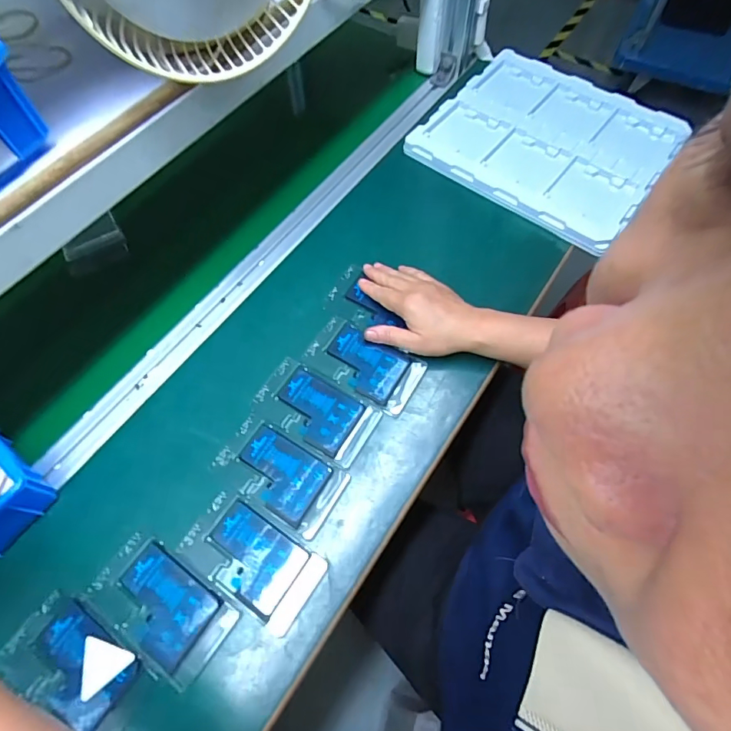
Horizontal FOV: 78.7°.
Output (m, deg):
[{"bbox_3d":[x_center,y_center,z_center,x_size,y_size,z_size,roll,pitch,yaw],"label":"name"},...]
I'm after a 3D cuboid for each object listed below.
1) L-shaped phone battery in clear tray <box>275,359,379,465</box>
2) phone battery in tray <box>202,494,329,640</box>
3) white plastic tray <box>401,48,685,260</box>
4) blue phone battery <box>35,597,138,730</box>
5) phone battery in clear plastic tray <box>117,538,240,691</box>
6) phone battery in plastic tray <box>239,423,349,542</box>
[{"bbox_3d":[-0.047,0.051,0.482,0.112,0.013,0.070,27,67,14],"label":"L-shaped phone battery in clear tray"},{"bbox_3d":[-0.099,0.185,0.417,0.111,0.014,0.071,30,68,16],"label":"phone battery in tray"},{"bbox_3d":[0.258,-0.320,0.638,0.308,0.021,0.254,37,74,17],"label":"white plastic tray"},{"bbox_3d":[-0.244,0.256,0.383,0.090,0.008,0.062,32,68,16],"label":"blue phone battery"},{"bbox_3d":[-0.177,0.220,0.401,0.110,0.013,0.074,33,69,17],"label":"phone battery in clear plastic tray"},{"bbox_3d":[-0.079,0.113,0.451,0.109,0.012,0.068,30,68,15],"label":"phone battery in plastic tray"}]

